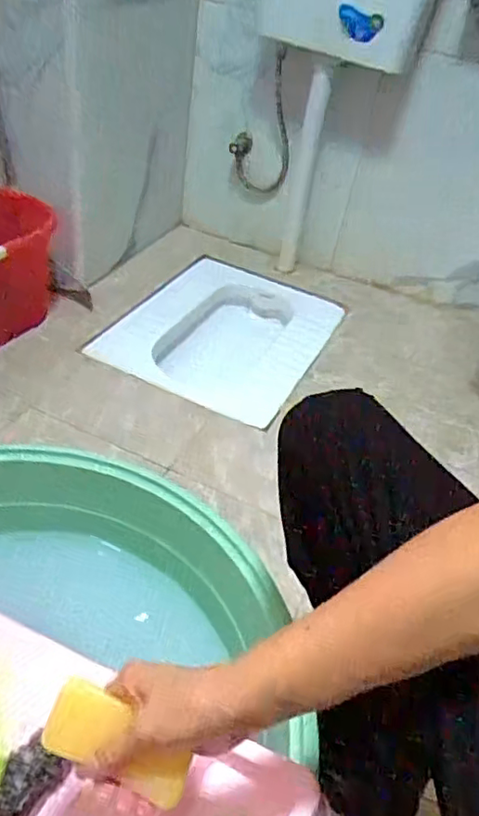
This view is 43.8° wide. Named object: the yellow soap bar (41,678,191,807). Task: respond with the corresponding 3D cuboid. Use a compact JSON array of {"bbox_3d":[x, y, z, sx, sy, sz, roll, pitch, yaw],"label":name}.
[{"bbox_3d":[-0.086,0.236,0.420,0.108,0.028,0.048,20,67,19],"label":"yellow soap bar"}]

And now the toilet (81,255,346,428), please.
[{"bbox_3d":[-0.033,-0.152,1.515,0.421,0.171,0.585,27,41,17],"label":"toilet"}]

